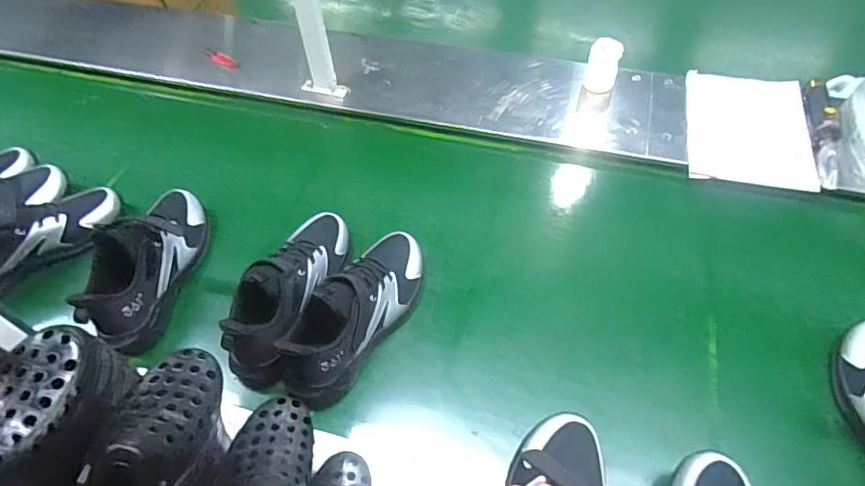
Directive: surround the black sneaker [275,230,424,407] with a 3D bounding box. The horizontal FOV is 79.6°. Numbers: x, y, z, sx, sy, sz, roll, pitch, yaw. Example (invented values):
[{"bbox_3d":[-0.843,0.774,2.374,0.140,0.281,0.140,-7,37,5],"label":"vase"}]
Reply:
[{"bbox_3d":[-0.095,0.085,0.679,0.089,0.139,0.263,25,61,18],"label":"black sneaker"}]

